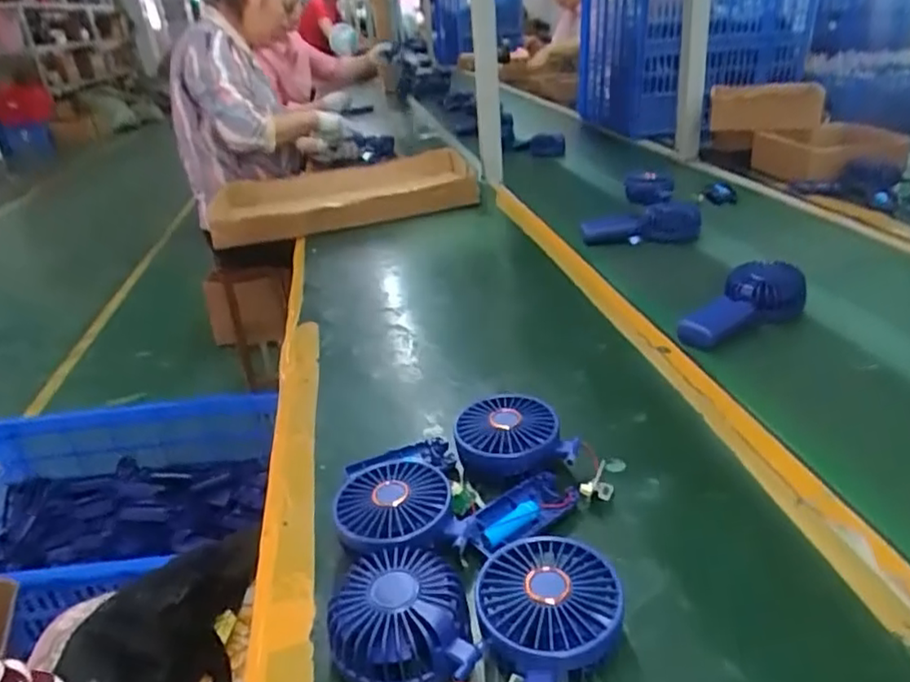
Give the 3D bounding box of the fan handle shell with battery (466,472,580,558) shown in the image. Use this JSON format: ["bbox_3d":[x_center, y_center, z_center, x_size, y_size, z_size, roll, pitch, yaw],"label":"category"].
[{"bbox_3d":[0.050,0.131,0.485,0.092,0.021,0.044,-26,32,-32],"label":"fan handle shell with battery"}]

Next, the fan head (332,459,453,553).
[{"bbox_3d":[-0.043,0.128,0.472,0.082,0.040,0.088,-3,27,8],"label":"fan head"}]

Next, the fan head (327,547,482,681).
[{"bbox_3d":[-0.033,0.171,0.400,0.082,0.050,0.090,-6,27,3],"label":"fan head"}]

